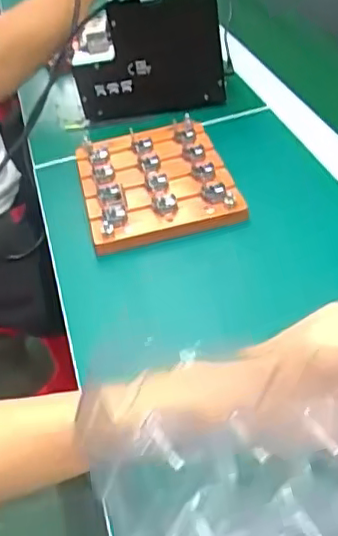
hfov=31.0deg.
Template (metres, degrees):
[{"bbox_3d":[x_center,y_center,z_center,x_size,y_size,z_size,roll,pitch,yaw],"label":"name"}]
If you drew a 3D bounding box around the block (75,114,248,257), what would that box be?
[{"bbox_3d":[-0.016,-0.093,0.654,0.150,0.027,0.184,-12,40,-6],"label":"block"}]

